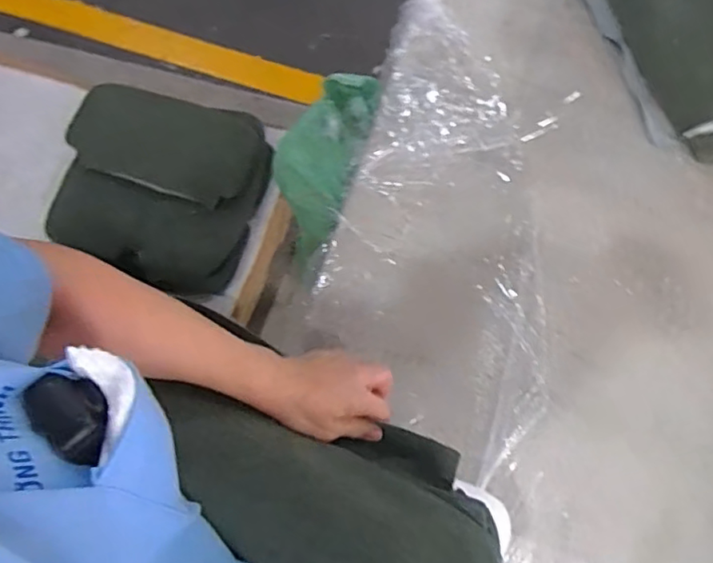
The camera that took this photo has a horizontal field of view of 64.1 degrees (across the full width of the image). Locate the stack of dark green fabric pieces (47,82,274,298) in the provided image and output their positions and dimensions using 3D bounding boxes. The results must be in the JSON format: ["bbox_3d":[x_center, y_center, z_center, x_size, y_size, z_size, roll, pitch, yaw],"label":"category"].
[{"bbox_3d":[-0.480,-0.236,1.385,0.471,0.143,0.440,17,72,5],"label":"stack of dark green fabric pieces"}]

